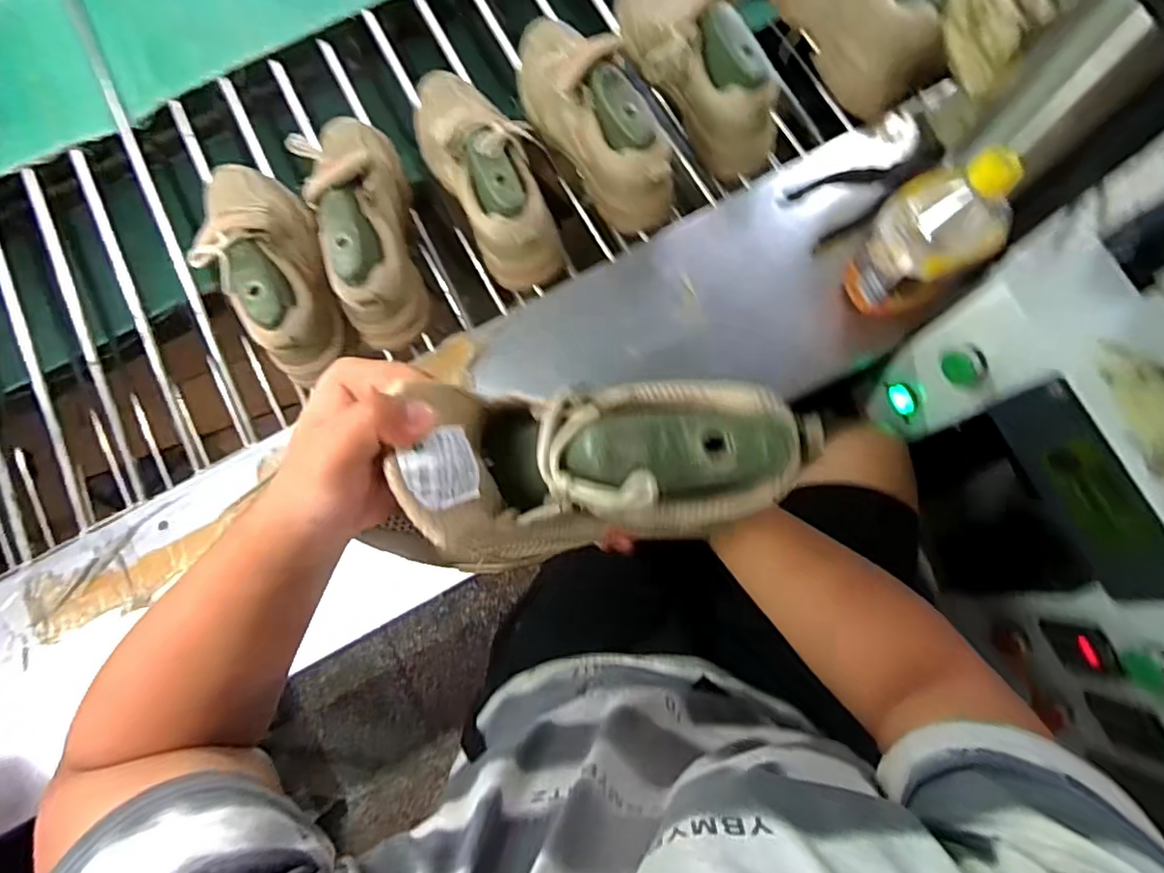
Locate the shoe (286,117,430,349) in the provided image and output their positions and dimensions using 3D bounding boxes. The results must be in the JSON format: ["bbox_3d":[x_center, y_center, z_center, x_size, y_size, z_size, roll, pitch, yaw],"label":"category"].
[{"bbox_3d":[-0.253,-0.247,0.680,0.093,0.112,0.286,-13,81,1],"label":"shoe"}]

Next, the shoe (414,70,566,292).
[{"bbox_3d":[-0.115,-0.309,0.677,0.099,0.123,0.291,-31,81,-2],"label":"shoe"}]

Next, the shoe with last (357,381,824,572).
[{"bbox_3d":[0.009,0.016,0.315,0.204,0.112,0.087,-10,81,5],"label":"shoe with last"}]

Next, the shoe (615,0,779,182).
[{"bbox_3d":[0.124,-0.454,0.704,0.107,0.124,0.290,-27,81,-2],"label":"shoe"}]

